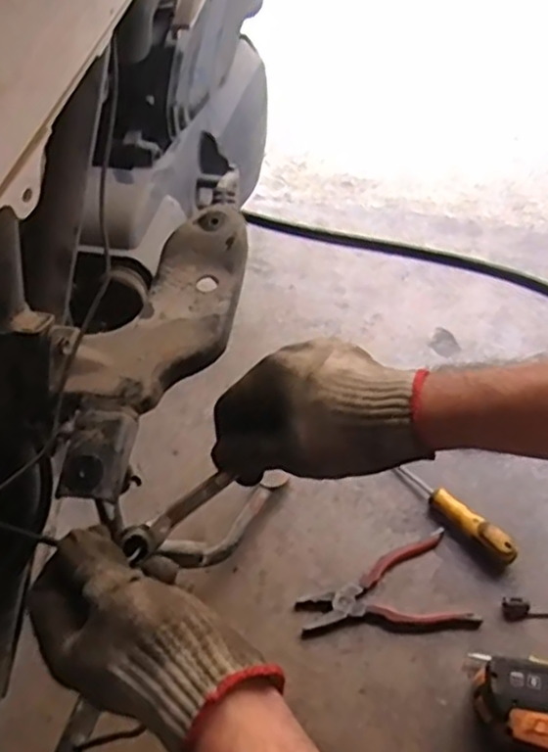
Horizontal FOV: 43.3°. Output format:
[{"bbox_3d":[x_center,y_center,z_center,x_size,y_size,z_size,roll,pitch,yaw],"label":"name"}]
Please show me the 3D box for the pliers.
[{"bbox_3d":[0.118,0.239,0.764,0.186,0.017,0.107,-12,53,-6],"label":"pliers"}]

